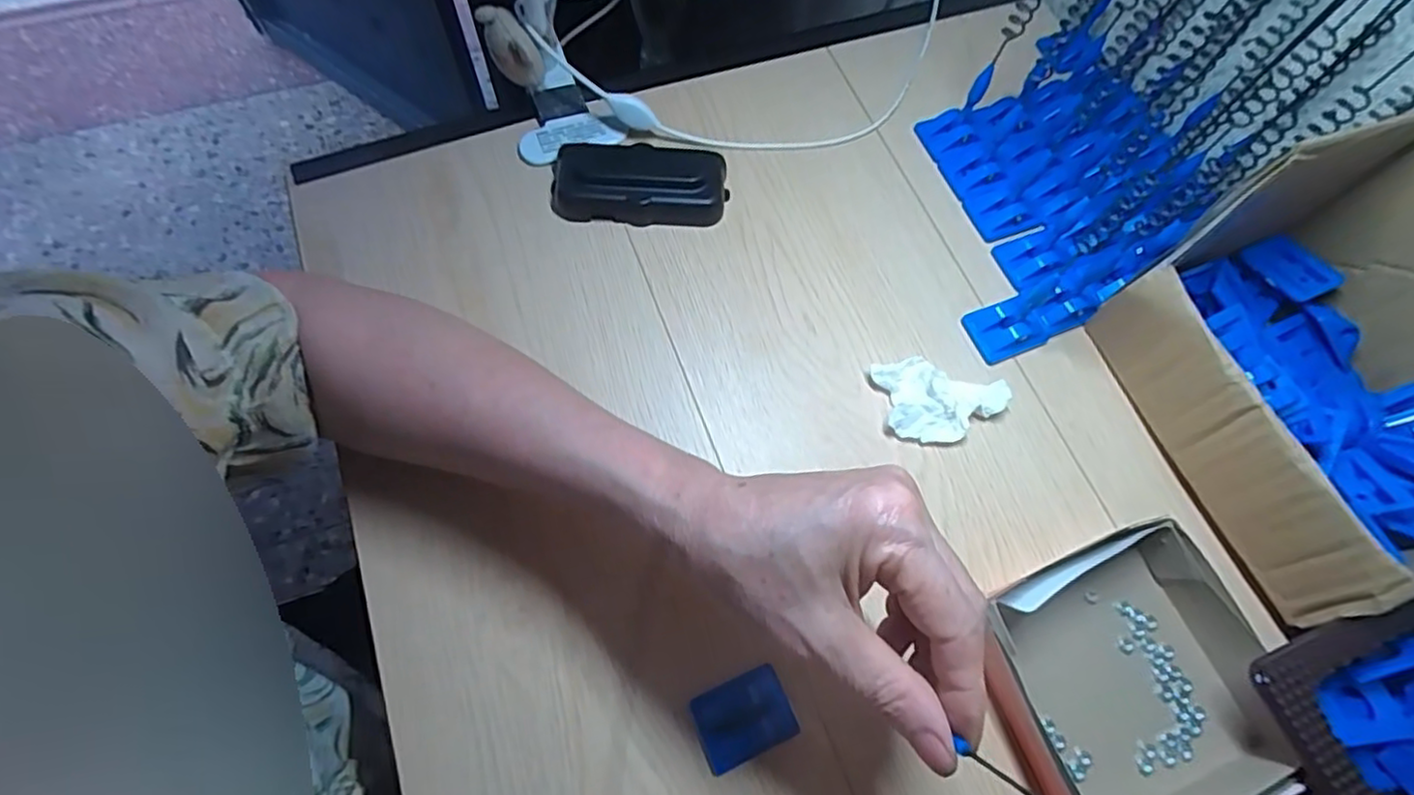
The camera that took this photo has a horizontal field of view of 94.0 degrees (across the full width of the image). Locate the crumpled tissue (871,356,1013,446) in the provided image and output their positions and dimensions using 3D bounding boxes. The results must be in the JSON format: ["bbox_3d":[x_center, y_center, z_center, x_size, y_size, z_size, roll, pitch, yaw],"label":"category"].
[{"bbox_3d":[0.137,-0.001,0.381,0.072,0.014,0.050,-11,68,-5],"label":"crumpled tissue"}]

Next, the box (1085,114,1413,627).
[{"bbox_3d":[0.338,-0.016,0.339,0.161,0.108,0.199,-19,69,-8],"label":"box"}]

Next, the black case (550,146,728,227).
[{"bbox_3d":[-0.043,-0.137,0.422,0.109,0.027,0.048,2,68,0],"label":"black case"}]

